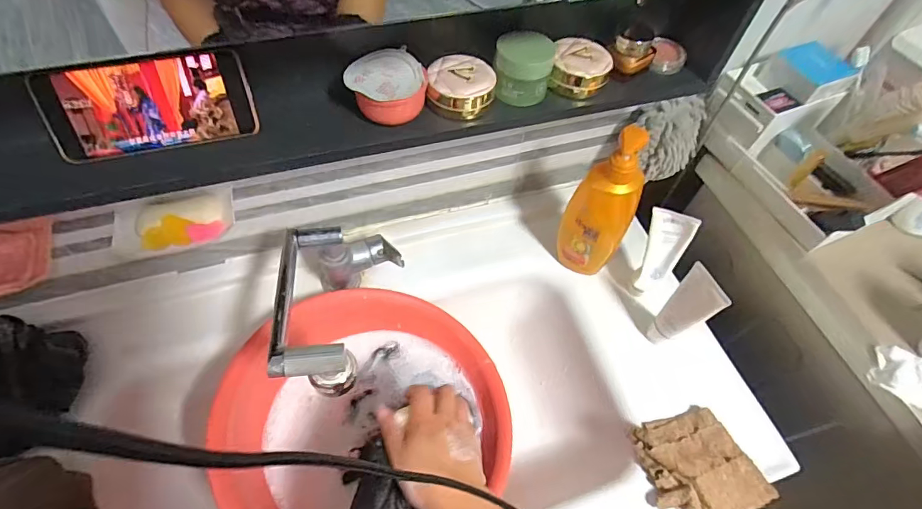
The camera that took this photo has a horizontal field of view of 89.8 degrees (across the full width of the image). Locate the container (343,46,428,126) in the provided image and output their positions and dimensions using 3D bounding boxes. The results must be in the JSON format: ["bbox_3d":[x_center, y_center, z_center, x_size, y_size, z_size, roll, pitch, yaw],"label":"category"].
[{"bbox_3d":[-0.074,-0.169,0.473,0.077,0.047,0.064,-7,57,-9],"label":"container"}]

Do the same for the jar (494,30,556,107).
[{"bbox_3d":[0.066,-0.197,0.489,0.060,0.050,0.059,2,56,-3],"label":"jar"}]

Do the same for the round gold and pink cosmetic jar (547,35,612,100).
[{"bbox_3d":[0.134,-0.211,0.525,0.063,0.042,0.056,8,56,2],"label":"round gold and pink cosmetic jar"}]

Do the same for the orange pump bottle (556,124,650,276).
[{"bbox_3d":[0.192,-0.063,0.626,0.088,0.248,0.042,27,58,13],"label":"orange pump bottle"}]

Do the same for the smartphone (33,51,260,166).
[{"bbox_3d":[-0.280,-0.134,0.420,0.168,0.077,0.005,-13,30,-11],"label":"smartphone"}]

